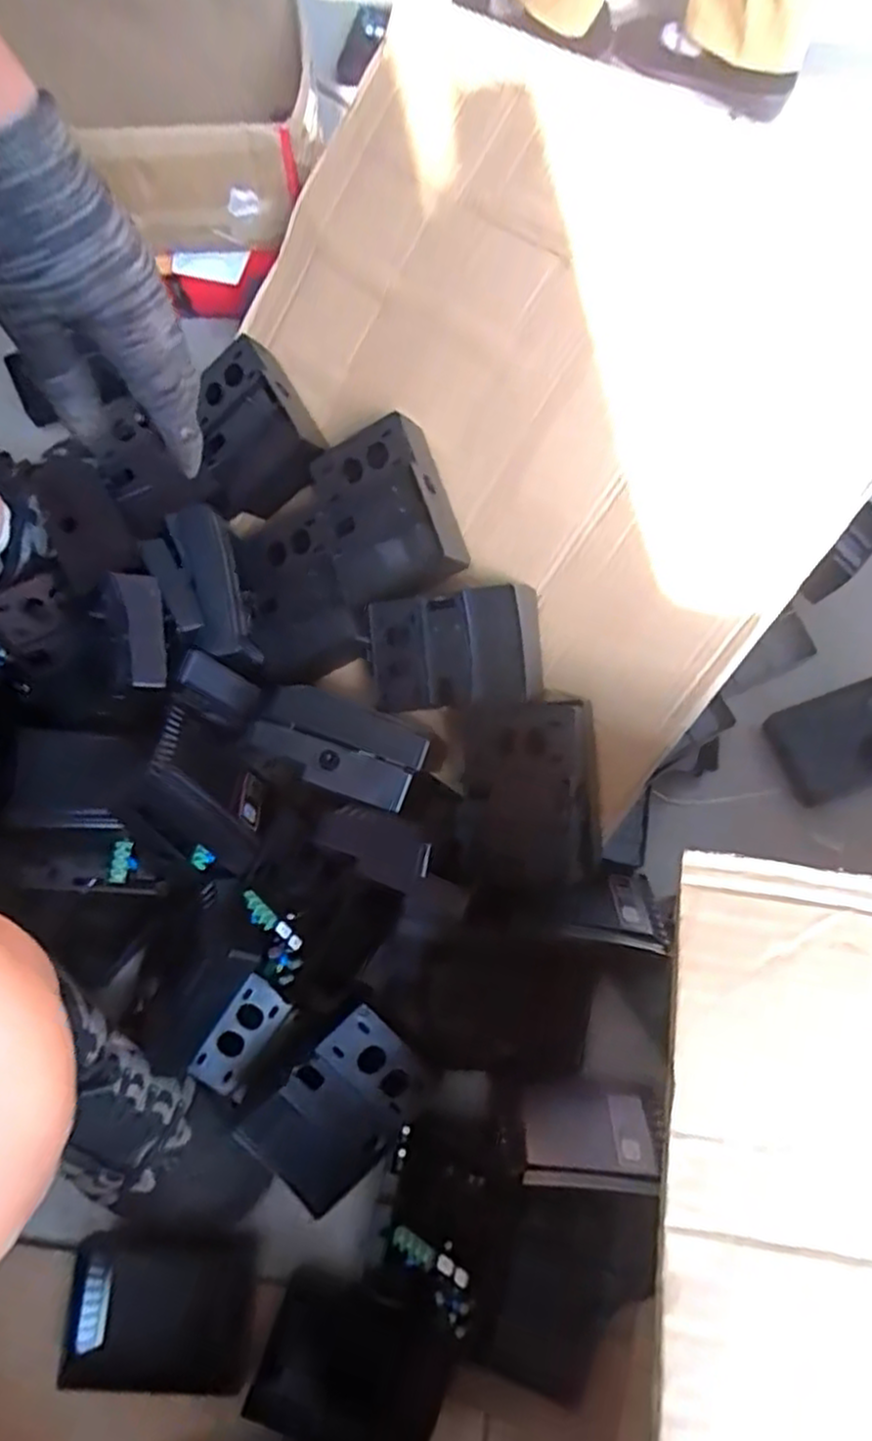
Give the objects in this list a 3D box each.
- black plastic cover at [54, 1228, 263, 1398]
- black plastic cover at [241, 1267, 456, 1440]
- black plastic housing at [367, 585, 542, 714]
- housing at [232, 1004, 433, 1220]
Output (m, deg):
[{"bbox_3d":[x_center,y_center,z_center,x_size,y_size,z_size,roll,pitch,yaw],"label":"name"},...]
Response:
[{"bbox_3d":[-0.198,0.421,0.534,0.131,0.020,0.086,4,71,0],"label":"black plastic cover"},{"bbox_3d":[-0.059,0.454,0.524,0.124,0.023,0.091,17,71,5],"label":"black plastic cover"},{"bbox_3d":[0.013,-0.052,0.585,0.130,0.053,0.091,0,97,28],"label":"black plastic housing"},{"bbox_3d":[-0.066,0.268,0.527,0.120,0.035,0.087,-43,93,-8],"label":"housing"}]

